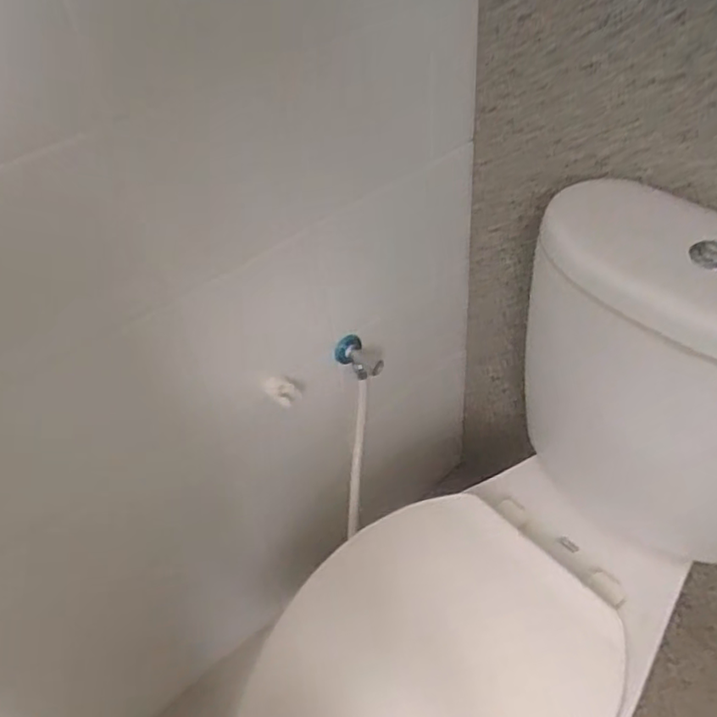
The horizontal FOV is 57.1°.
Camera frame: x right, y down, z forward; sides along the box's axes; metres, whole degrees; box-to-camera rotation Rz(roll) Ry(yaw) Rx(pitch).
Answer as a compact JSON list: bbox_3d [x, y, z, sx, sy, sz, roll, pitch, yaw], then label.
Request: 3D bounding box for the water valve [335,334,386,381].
[{"bbox_3d":[0.014,-0.001,0.972,0.072,0.067,0.066,25,51,30],"label":"water valve"}]

